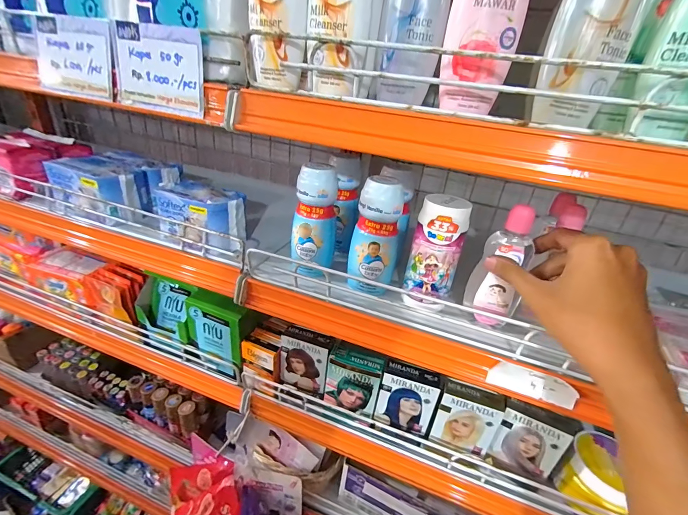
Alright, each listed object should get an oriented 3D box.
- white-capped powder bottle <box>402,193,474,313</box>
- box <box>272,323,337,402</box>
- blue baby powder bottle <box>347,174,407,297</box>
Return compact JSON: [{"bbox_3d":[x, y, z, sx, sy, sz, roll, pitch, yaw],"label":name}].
[{"bbox_3d":[0.096,-0.002,0.355,0.049,0.120,0.038,15,30,15],"label":"white-capped powder bottle"},{"bbox_3d":[-0.055,0.142,0.458,0.073,0.088,0.030,12,29,10],"label":"box"},{"bbox_3d":[0.034,-0.020,0.362,0.049,0.125,0.033,6,29,-1],"label":"blue baby powder bottle"}]

